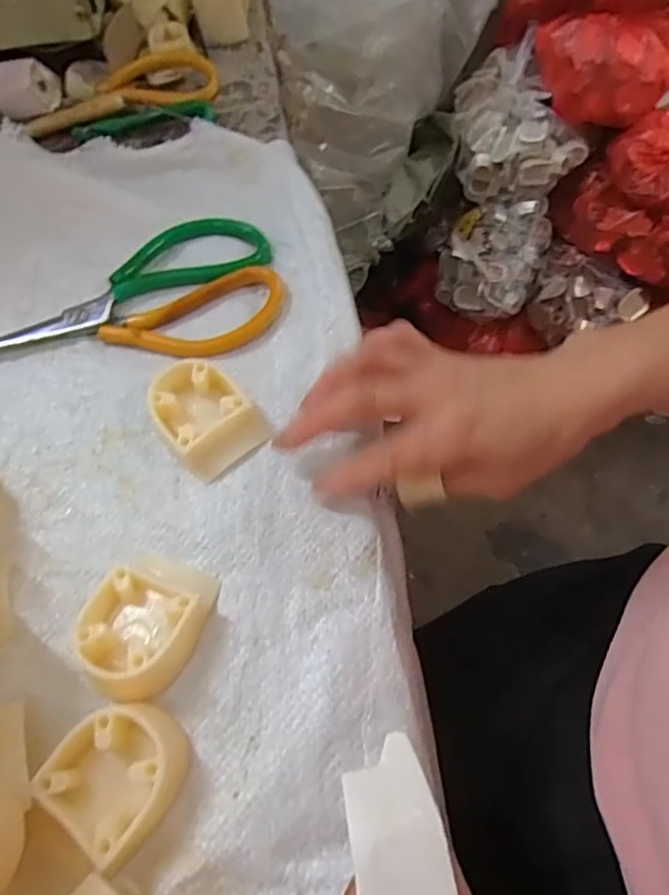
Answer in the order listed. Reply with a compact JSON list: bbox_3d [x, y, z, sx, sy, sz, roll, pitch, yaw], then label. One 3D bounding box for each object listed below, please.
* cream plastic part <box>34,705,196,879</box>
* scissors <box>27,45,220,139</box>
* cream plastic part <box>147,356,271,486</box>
[{"bbox_3d":[-0.086,0.130,0.243,0.049,0.020,0.050,34,69,20],"label":"cream plastic part"},{"bbox_3d":[-0.156,-0.266,0.456,0.136,0.029,0.063,0,61,5],"label":"scissors"},{"bbox_3d":[-0.069,-0.017,0.321,0.046,0.022,0.058,-36,65,-15],"label":"cream plastic part"}]

